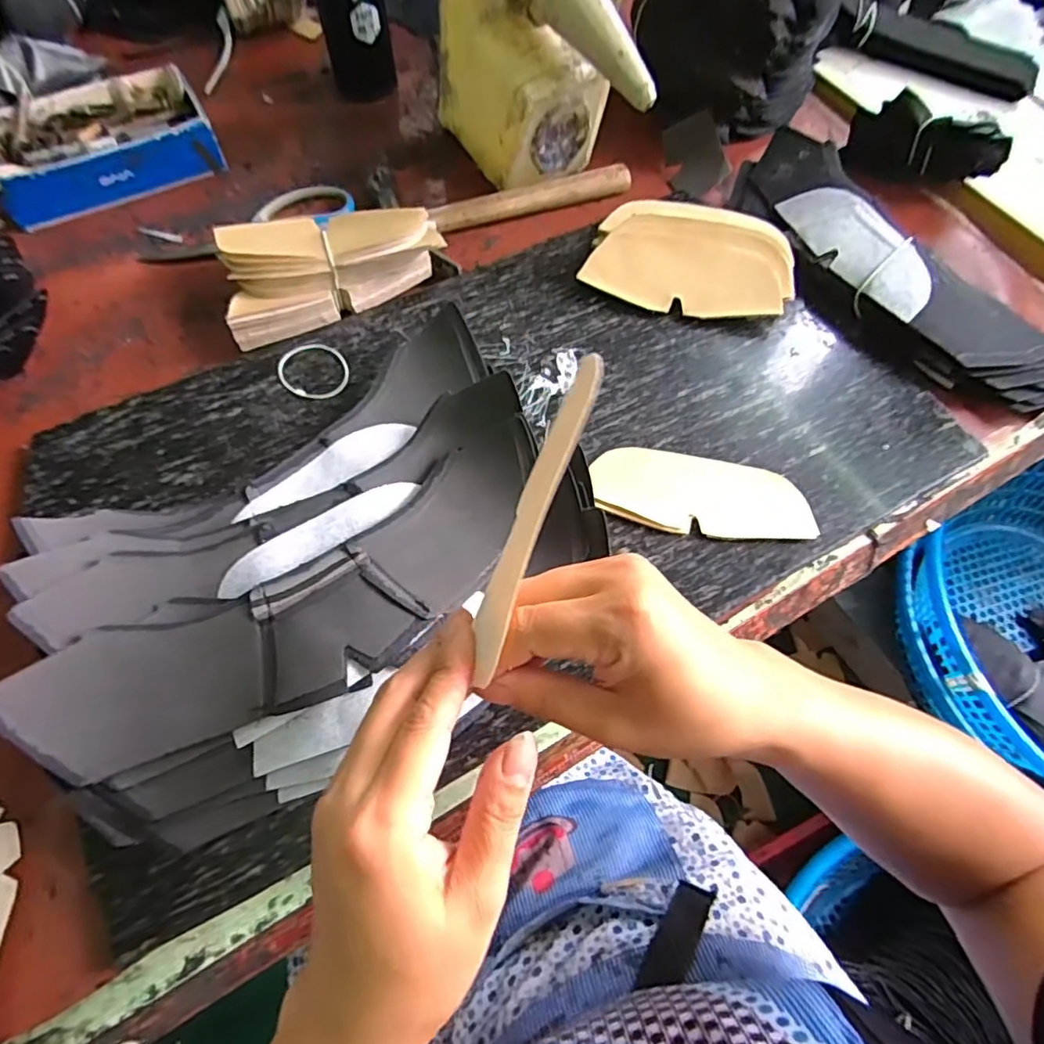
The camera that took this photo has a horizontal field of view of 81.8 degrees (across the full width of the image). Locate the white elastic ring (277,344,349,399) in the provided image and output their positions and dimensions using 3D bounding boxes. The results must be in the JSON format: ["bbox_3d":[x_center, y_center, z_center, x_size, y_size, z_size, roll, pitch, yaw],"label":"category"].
[{"bbox_3d":[-0.165,-0.120,0.476,0.054,0.004,0.055,1,65,-2],"label":"white elastic ring"}]

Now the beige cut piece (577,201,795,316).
[{"bbox_3d":[0.147,-0.228,0.523,0.169,0.032,0.103,11,65,3],"label":"beige cut piece"}]

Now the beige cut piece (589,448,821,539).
[{"bbox_3d":[0.131,-0.018,0.441,0.158,0.006,0.059,9,68,1],"label":"beige cut piece"}]

